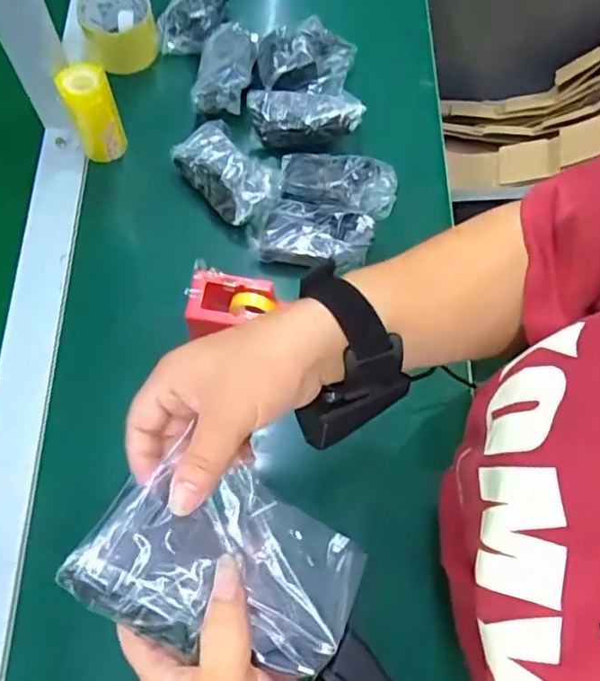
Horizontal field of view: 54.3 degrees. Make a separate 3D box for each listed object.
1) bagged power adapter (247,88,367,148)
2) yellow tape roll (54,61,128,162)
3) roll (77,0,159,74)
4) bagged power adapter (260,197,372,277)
[{"bbox_3d":[0.007,-0.253,0.656,0.126,0.039,0.065,-3,68,-3],"label":"bagged power adapter"},{"bbox_3d":[-0.213,-0.235,0.603,0.047,0.091,0.044,1,68,-2],"label":"yellow tape roll"},{"bbox_3d":[-0.211,-0.367,0.688,0.089,0.041,0.096,-17,70,-8],"label":"roll"},{"bbox_3d":[0.018,-0.108,0.596,0.107,0.030,0.062,9,68,1],"label":"bagged power adapter"}]

